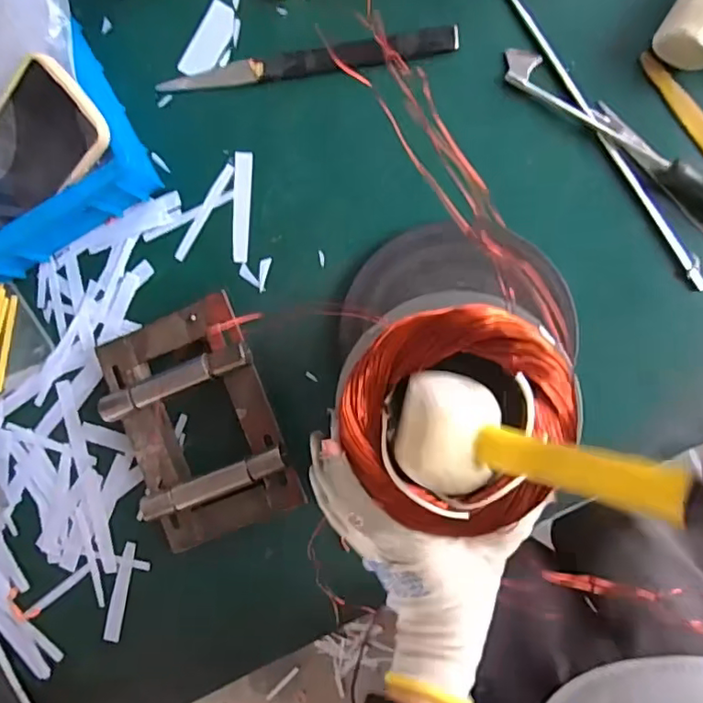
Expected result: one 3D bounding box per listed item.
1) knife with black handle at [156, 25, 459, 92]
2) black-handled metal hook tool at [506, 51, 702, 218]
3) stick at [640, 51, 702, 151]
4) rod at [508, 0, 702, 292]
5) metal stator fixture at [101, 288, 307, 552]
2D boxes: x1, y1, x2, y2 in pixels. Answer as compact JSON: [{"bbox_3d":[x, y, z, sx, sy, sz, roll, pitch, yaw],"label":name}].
[{"bbox_3d":[-0.041,-0.255,0.500,0.263,0.011,0.024,-4,91,9],"label":"knife with black handle"},{"bbox_3d":[0.228,-0.163,0.451,0.254,0.024,0.035,37,97,6],"label":"black-handled metal hook tool"},{"bbox_3d":[0.272,-0.186,0.454,0.017,0.004,0.127,-35,86,8],"label":"stick"},{"bbox_3d":[0.203,-0.180,0.463,0.013,0.008,0.299,-32,87,9],"label":"rod"},{"bbox_3d":[-0.134,0.063,0.501,0.136,0.052,0.195,-20,88,9],"label":"metal stator fixture"}]

